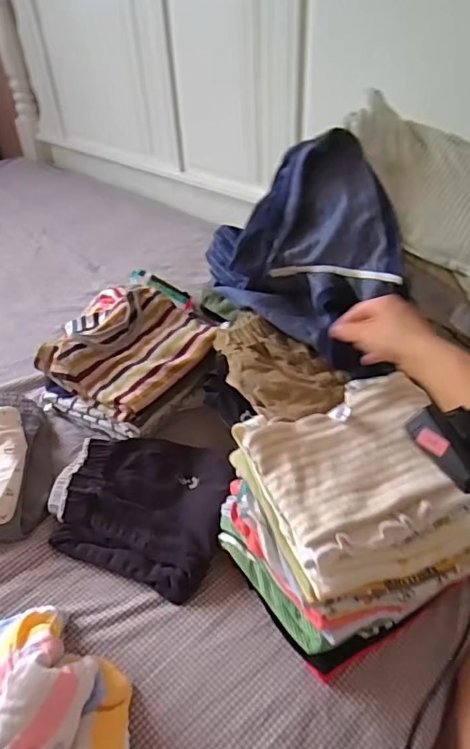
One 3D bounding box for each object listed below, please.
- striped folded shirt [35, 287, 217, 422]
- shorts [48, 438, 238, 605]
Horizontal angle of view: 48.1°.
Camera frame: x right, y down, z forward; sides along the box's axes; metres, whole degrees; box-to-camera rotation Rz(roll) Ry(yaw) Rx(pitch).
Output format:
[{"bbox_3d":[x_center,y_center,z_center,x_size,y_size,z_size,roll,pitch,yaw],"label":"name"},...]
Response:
[{"bbox_3d":[-0.154,-0.043,0.815,0.178,0.056,0.234,25,48,30],"label":"striped folded shirt"},{"bbox_3d":[-0.116,0.159,0.680,0.223,0.048,0.198,13,43,16],"label":"shorts"}]

